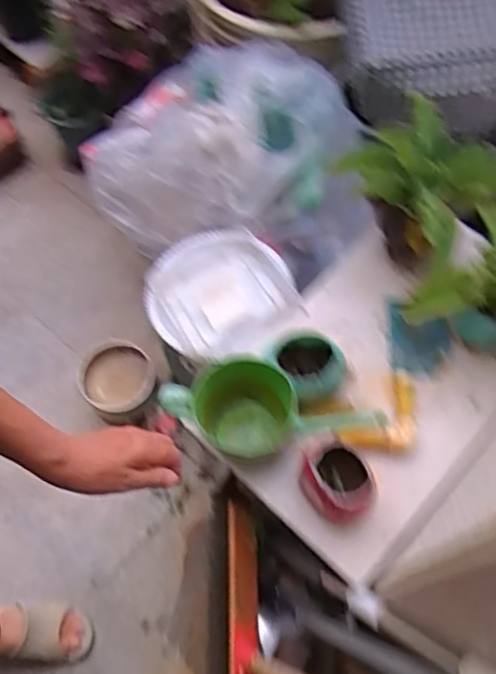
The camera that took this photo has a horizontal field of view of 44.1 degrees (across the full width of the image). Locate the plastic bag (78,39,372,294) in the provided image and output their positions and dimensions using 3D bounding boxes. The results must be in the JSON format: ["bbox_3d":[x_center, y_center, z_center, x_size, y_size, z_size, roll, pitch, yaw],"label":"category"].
[{"bbox_3d":[-0.048,-0.393,1.286,0.553,0.261,0.475,-5,63,1],"label":"plastic bag"}]

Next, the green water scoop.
[{"bbox_3d":[0.051,0.115,0.893,0.260,0.152,0.110,5,64,6],"label":"green water scoop"}]

